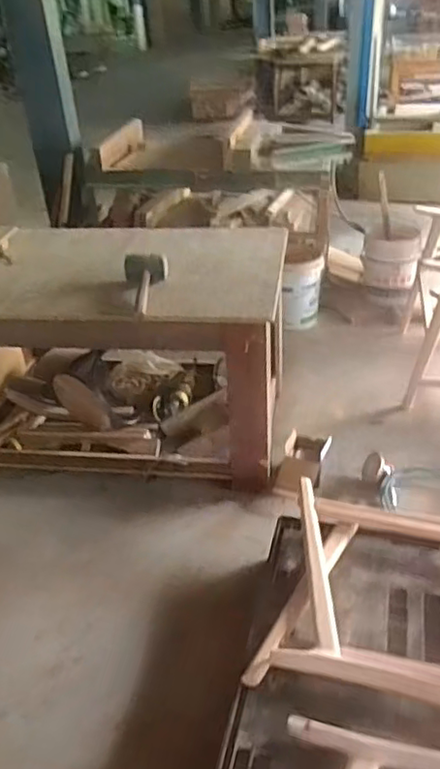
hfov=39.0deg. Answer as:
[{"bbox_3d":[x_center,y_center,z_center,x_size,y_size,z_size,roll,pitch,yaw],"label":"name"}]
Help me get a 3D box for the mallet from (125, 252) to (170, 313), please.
[{"bbox_3d":[-0.205,-0.293,1.796,0.135,0.091,0.270,-8,32,-5],"label":"mallet"}]

